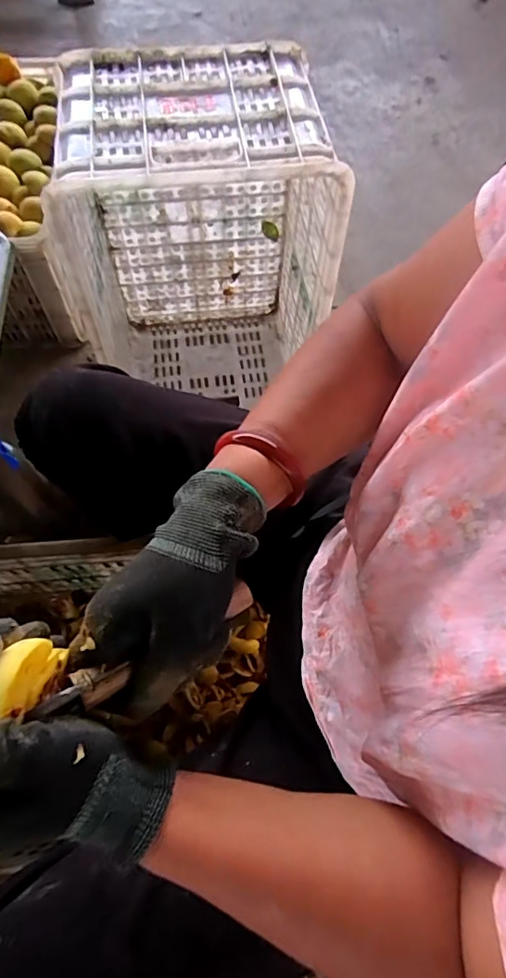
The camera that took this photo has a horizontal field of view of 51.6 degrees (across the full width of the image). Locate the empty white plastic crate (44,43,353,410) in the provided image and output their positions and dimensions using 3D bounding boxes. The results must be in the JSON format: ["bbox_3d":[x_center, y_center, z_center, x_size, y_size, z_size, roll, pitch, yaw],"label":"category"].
[{"bbox_3d":[-0.088,-0.351,0.848,0.345,0.502,0.278,-10,67,-5],"label":"empty white plastic crate"}]

